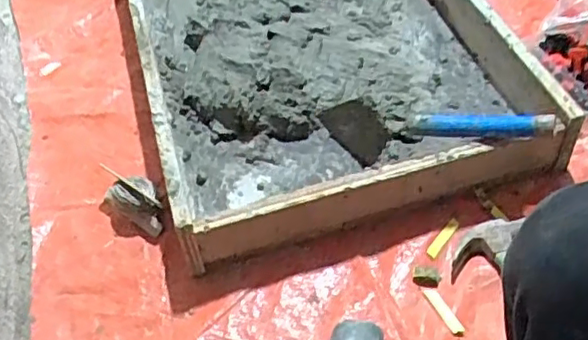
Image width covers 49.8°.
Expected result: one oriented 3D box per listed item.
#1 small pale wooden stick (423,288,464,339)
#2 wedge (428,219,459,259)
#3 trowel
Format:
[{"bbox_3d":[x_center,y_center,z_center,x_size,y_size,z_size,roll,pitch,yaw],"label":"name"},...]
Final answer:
[{"bbox_3d":[0.172,0.162,0.728,0.013,0.004,0.070,-23,51,-13],"label":"small pale wooden stick"},{"bbox_3d":[0.189,0.084,0.797,0.014,0.005,0.067,28,58,26],"label":"wedge"},{"bbox_3d":[0.177,-0.054,0.821,0.305,0.077,0.067,1,49,23],"label":"trowel"}]

